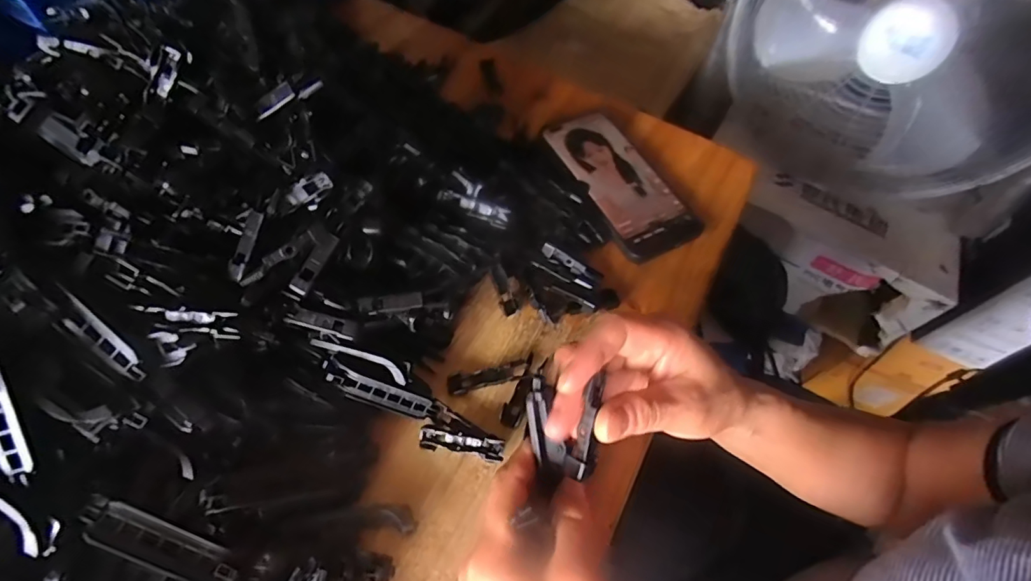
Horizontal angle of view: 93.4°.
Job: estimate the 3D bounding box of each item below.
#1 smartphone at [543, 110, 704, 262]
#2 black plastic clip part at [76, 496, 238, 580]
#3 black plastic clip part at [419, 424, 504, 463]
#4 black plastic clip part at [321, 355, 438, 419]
[{"bbox_3d":[0.091,-0.103,0.435,0.074,0.013,0.164,-22,63,-18],"label":"smartphone"},{"bbox_3d":[-0.169,0.120,0.232,0.071,0.015,0.018,34,59,-13],"label":"black plastic clip part"},{"bbox_3d":[-0.034,0.097,0.310,0.054,0.012,0.016,13,58,3],"label":"black plastic clip part"},{"bbox_3d":[-0.085,0.065,0.307,0.075,0.015,0.014,28,56,-18],"label":"black plastic clip part"}]

